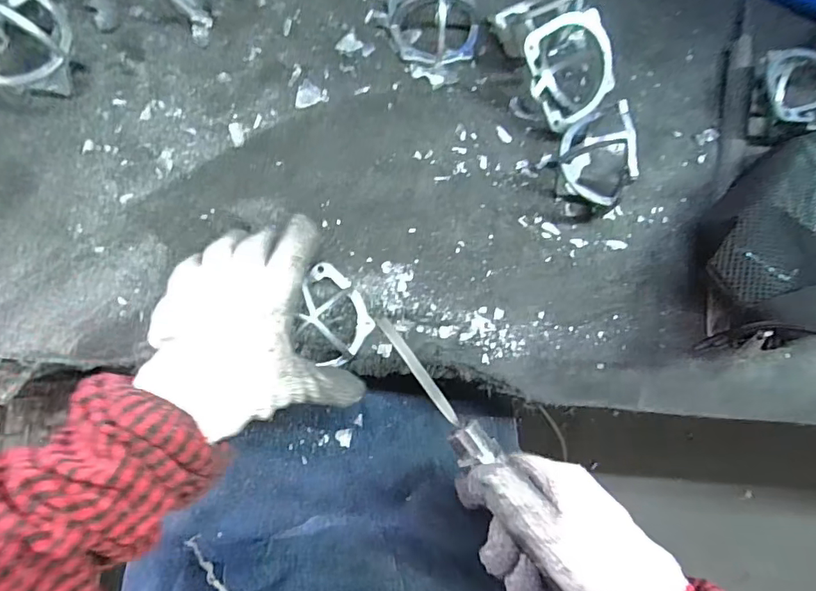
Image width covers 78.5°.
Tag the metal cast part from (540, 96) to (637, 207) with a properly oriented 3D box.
[{"bbox_3d":[0.148,-0.111,0.414,0.042,0.081,0.079,-7,82,-6],"label":"metal cast part"}]

